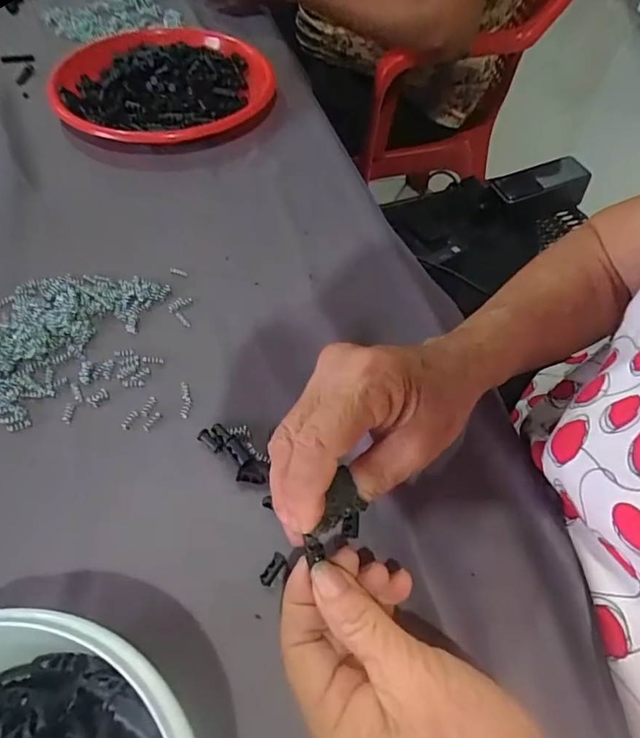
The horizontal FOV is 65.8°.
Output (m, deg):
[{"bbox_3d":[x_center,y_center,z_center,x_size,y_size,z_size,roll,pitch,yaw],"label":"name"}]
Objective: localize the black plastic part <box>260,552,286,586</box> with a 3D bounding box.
[{"bbox_3d":[-0.025,0.109,0.268,0.008,0.007,0.018,30,71,16],"label":"black plastic part"}]

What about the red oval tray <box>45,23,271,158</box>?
[{"bbox_3d":[-0.161,-0.298,0.523,0.215,0.043,0.206,0,55,-5],"label":"red oval tray"}]

